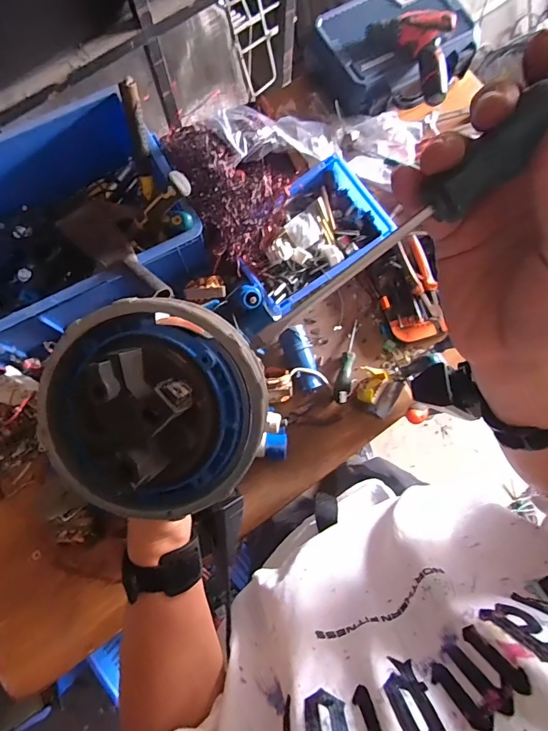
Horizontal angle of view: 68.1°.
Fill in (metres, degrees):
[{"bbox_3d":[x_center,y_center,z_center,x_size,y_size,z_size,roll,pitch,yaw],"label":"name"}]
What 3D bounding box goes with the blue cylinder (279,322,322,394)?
[{"bbox_3d":[0.056,-0.013,0.848,0.066,0.057,0.135,-19,79,-5],"label":"blue cylinder"}]

